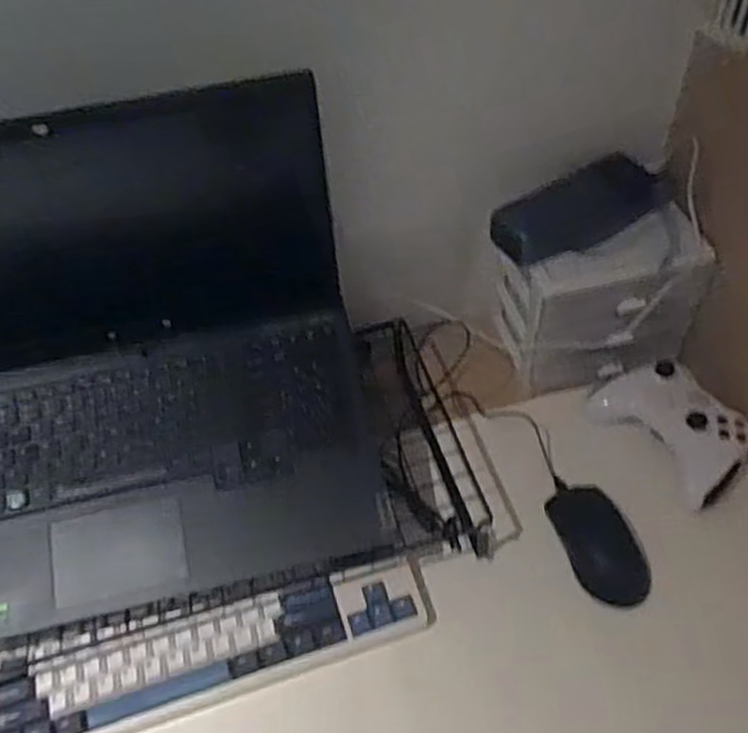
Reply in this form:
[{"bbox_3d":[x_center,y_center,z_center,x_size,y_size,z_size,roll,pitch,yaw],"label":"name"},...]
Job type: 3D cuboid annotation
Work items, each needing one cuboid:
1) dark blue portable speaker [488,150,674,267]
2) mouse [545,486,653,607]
[{"bbox_3d":[0.198,-0.152,0.691,0.177,0.051,0.059,-22,53,-13],"label":"dark blue portable speaker"},{"bbox_3d":[0.205,0.157,0.656,0.061,0.033,0.107,-19,52,-10],"label":"mouse"}]

